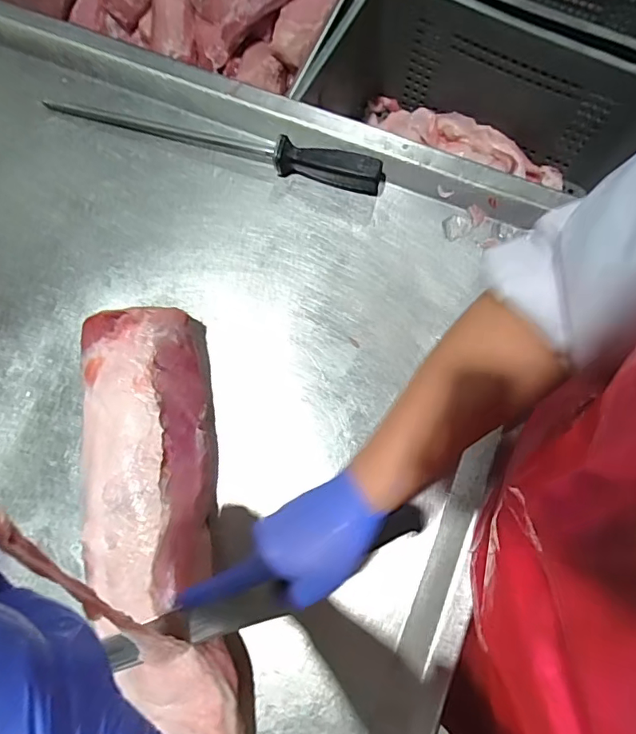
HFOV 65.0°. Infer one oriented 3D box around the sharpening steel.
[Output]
[{"bbox_3d":[-0.121,-0.258,0.569,0.397,0.040,0.027,14,78,2],"label":"sharpening steel"}]

